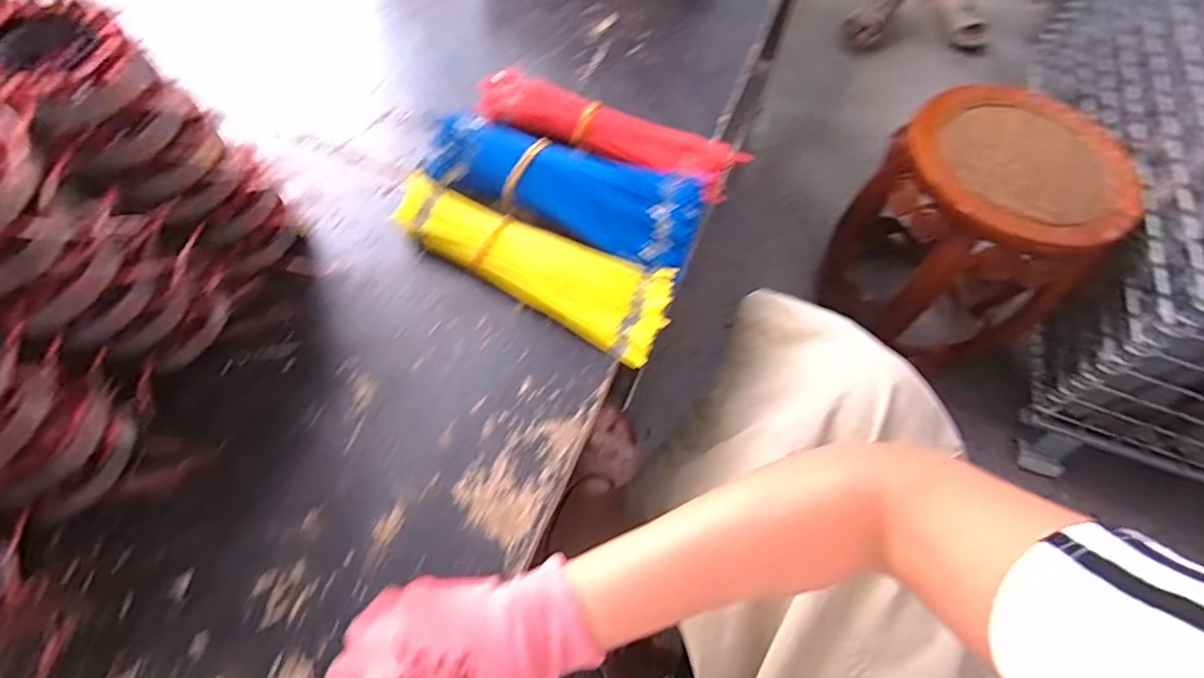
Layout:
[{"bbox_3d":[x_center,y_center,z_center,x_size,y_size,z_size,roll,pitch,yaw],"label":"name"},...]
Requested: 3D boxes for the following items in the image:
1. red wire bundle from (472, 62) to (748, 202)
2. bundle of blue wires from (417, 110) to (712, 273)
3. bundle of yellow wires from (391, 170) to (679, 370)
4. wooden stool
[{"bbox_3d":[0.004,-0.196,0.555,0.254,0.029,0.057,23,62,9],"label":"red wire bundle"},{"bbox_3d":[-0.032,-0.137,0.510,0.241,0.044,0.103,20,62,7],"label":"bundle of blue wires"},{"bbox_3d":[-0.056,-0.069,0.479,0.242,0.027,0.076,29,64,12],"label":"bundle of yellow wires"},{"bbox_3d":[0.594,-0.166,0.984,0.350,0.378,0.289,34,65,15],"label":"wooden stool"}]

